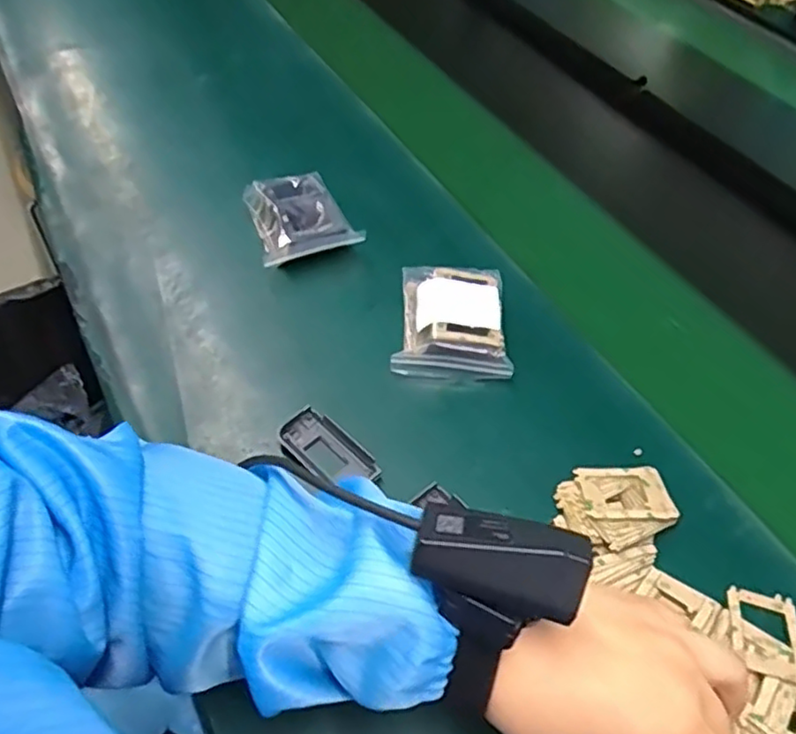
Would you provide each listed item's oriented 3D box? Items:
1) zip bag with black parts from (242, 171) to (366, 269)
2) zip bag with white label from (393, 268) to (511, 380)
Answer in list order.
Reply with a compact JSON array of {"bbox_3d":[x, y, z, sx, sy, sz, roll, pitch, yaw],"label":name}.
[{"bbox_3d":[-0.088,-0.136,0.597,0.088,0.040,0.099,-12,52,-15],"label":"zip bag with black parts"},{"bbox_3d":[0.043,-0.038,0.529,0.087,0.034,0.110,4,51,0],"label":"zip bag with white label"}]

